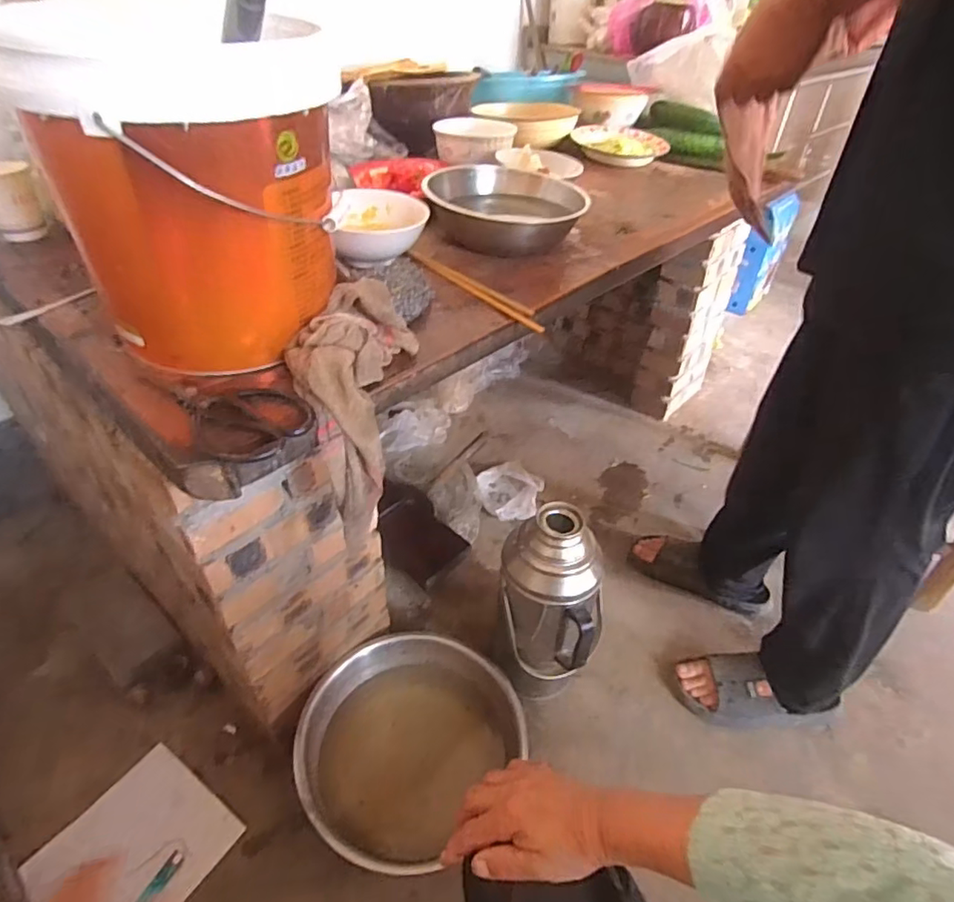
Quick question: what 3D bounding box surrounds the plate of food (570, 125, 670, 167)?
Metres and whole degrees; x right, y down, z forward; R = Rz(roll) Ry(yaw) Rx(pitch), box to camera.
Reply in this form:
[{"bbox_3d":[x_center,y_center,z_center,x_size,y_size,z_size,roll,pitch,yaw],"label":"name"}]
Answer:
[{"bbox_3d":[0.328,-0.701,1.302,0.216,0.047,0.173,12,41,11],"label":"plate of food"}]

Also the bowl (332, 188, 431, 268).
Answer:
[{"bbox_3d":[-0.132,-0.302,0.766,0.126,0.062,0.127,-8,41,-12],"label":"bowl"}]

